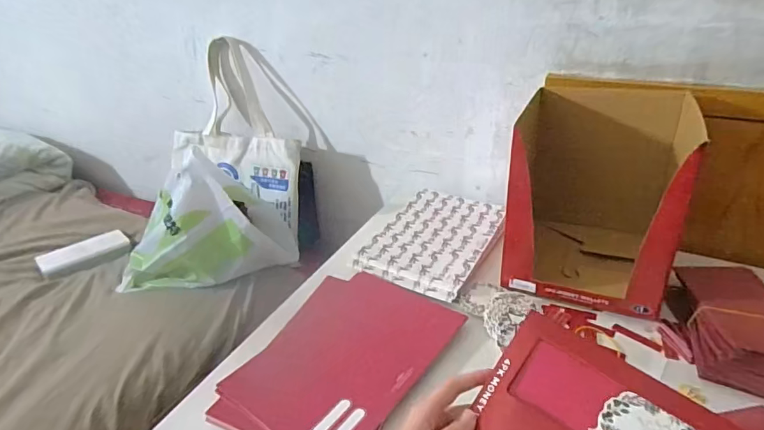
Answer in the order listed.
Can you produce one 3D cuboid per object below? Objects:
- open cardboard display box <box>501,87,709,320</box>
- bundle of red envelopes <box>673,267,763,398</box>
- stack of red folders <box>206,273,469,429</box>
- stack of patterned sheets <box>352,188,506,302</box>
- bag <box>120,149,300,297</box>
[{"bbox_3d":[0.298,-0.036,0.665,0.221,0.242,0.248,12,29,24],"label":"open cardboard display box"},{"bbox_3d":[0.437,0.126,0.557,0.107,0.054,0.206,8,28,17],"label":"bundle of red envelopes"},{"bbox_3d":[-0.038,0.164,0.545,0.199,0.028,0.269,14,33,22],"label":"stack of red folders"},{"bbox_3d":[0.093,0.035,0.762,0.177,0.024,0.274,14,30,26],"label":"stack of patterned sheets"},{"bbox_3d":[-0.331,0.007,0.858,0.313,0.252,0.165,-12,29,-22],"label":"bag"}]

